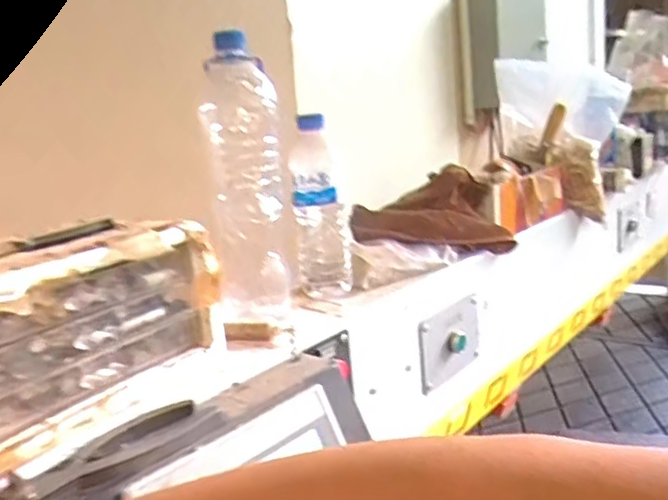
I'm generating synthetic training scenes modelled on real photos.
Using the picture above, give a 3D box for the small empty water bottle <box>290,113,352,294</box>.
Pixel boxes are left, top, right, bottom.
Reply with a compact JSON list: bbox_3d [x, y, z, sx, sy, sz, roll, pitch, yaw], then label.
[{"bbox_3d":[-0.017,-0.050,0.771,0.059,0.207,0.060,-5,12,1],"label":"small empty water bottle"}]

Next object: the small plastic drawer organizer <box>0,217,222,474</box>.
[{"bbox_3d":[-0.232,0.059,0.535,0.153,0.129,0.270,2,14,30],"label":"small plastic drawer organizer"}]

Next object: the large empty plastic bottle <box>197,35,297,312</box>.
[{"bbox_3d":[-0.093,-0.070,0.705,0.086,0.298,0.105,-6,12,-4],"label":"large empty plastic bottle"}]

